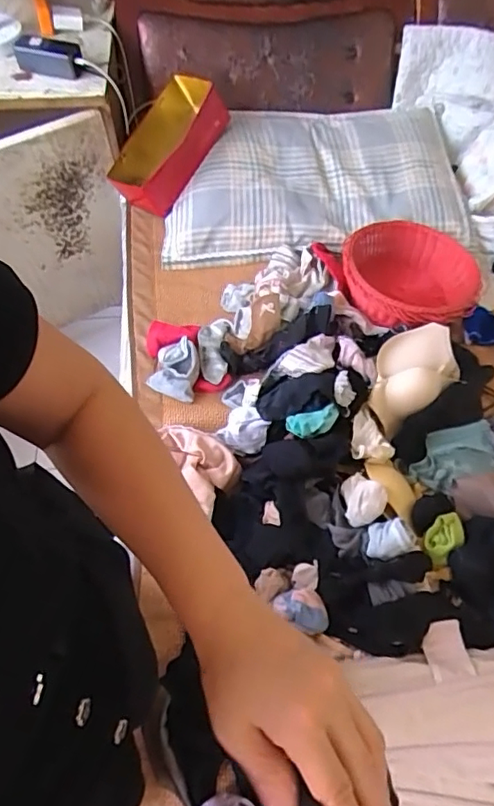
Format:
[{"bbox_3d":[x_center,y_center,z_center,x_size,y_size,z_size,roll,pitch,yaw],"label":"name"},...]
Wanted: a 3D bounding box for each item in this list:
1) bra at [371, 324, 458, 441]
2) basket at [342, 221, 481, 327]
[{"bbox_3d":[0.297,-0.054,0.991,0.200,0.079,0.125,-35,67,-20],"label":"bra"},{"bbox_3d":[0.332,-0.251,1.132,0.267,0.114,0.256,1,60,-1],"label":"basket"}]

